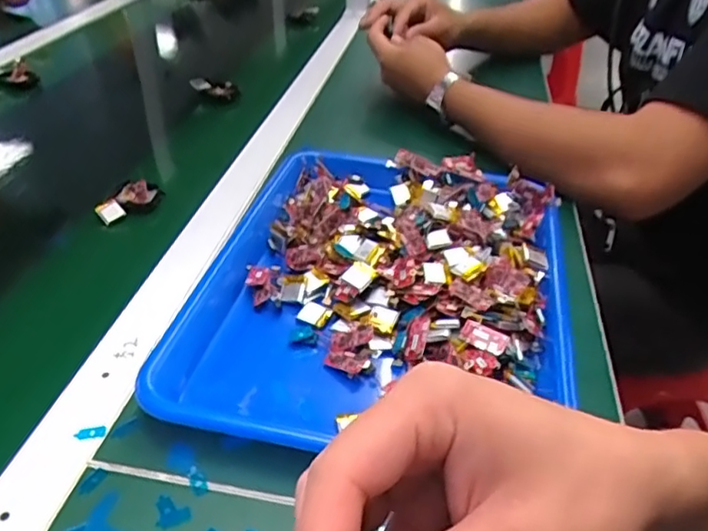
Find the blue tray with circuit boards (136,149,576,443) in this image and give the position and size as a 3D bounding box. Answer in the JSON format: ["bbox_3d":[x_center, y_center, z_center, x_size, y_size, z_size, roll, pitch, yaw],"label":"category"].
[{"bbox_3d":[0.020,0.006,0.449,0.265,0.044,0.319,8,37,7],"label":"blue tray with circuit boards"}]

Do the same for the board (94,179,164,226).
[{"bbox_3d":[-0.204,-0.057,0.542,0.038,0.017,0.054,19,40,20],"label":"board"}]

